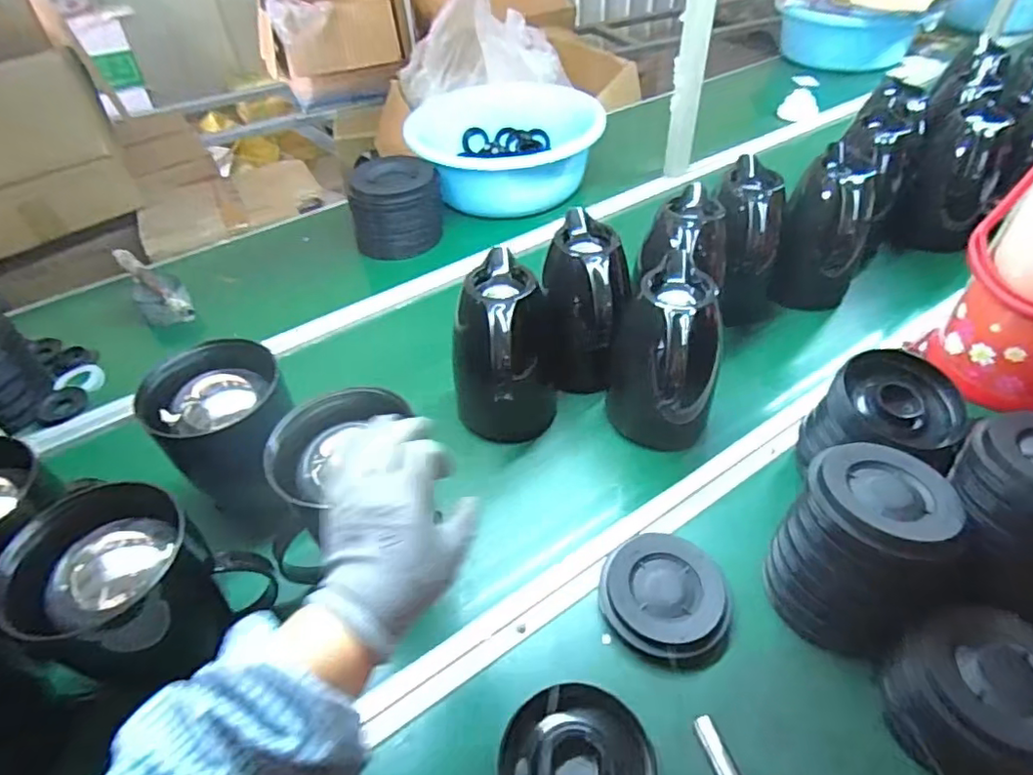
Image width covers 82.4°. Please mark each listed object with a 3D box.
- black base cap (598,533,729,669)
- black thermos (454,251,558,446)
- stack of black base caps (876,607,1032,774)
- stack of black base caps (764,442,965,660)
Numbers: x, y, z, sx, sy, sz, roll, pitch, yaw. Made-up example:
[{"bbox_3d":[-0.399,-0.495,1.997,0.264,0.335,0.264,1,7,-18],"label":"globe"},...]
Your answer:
[{"bbox_3d":[0.141,0.200,0.566,0.118,0.030,0.113,-2,45,2],"label":"black base cap"},{"bbox_3d":[-0.014,-0.034,0.678,0.119,0.183,0.156,-2,44,2],"label":"black thermos"},{"bbox_3d":[0.366,0.246,0.473,0.118,0.083,0.111,-20,47,-16],"label":"stack of black base caps"},{"bbox_3d":[0.310,0.147,0.527,0.125,0.141,0.125,-25,48,-21],"label":"stack of black base caps"}]

